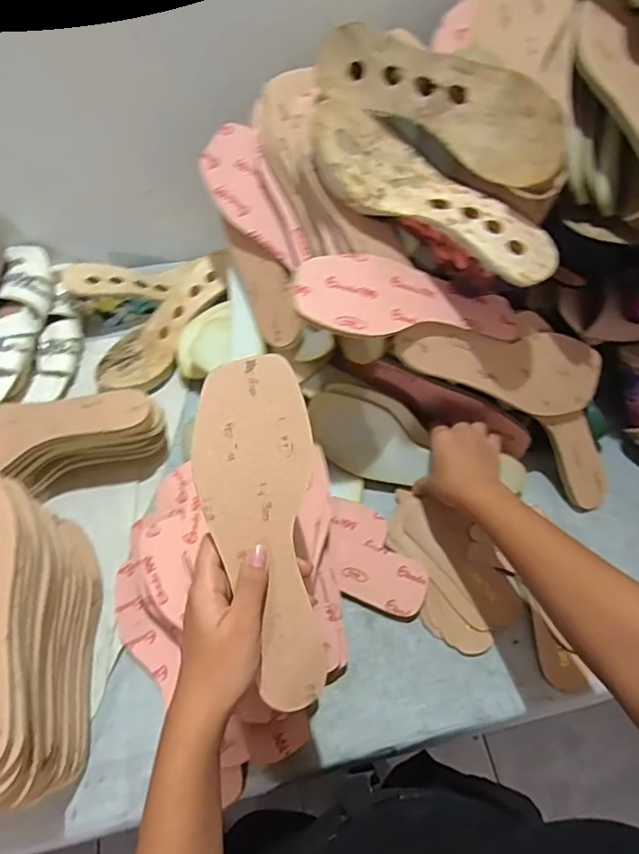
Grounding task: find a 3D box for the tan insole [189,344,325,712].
[{"bbox_3d":[-0.036,0.069,0.374,0.082,0.006,0.235,-8,84,-16],"label":"tan insole"}]

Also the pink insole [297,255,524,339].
[{"bbox_3d":[0.090,-0.119,0.508,0.239,0.023,0.073,0,57,-24],"label":"pink insole"}]

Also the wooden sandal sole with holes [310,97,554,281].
[{"bbox_3d":[0.101,-0.214,0.475,0.238,0.052,0.082,30,63,15],"label":"wooden sandal sole with holes"}]

